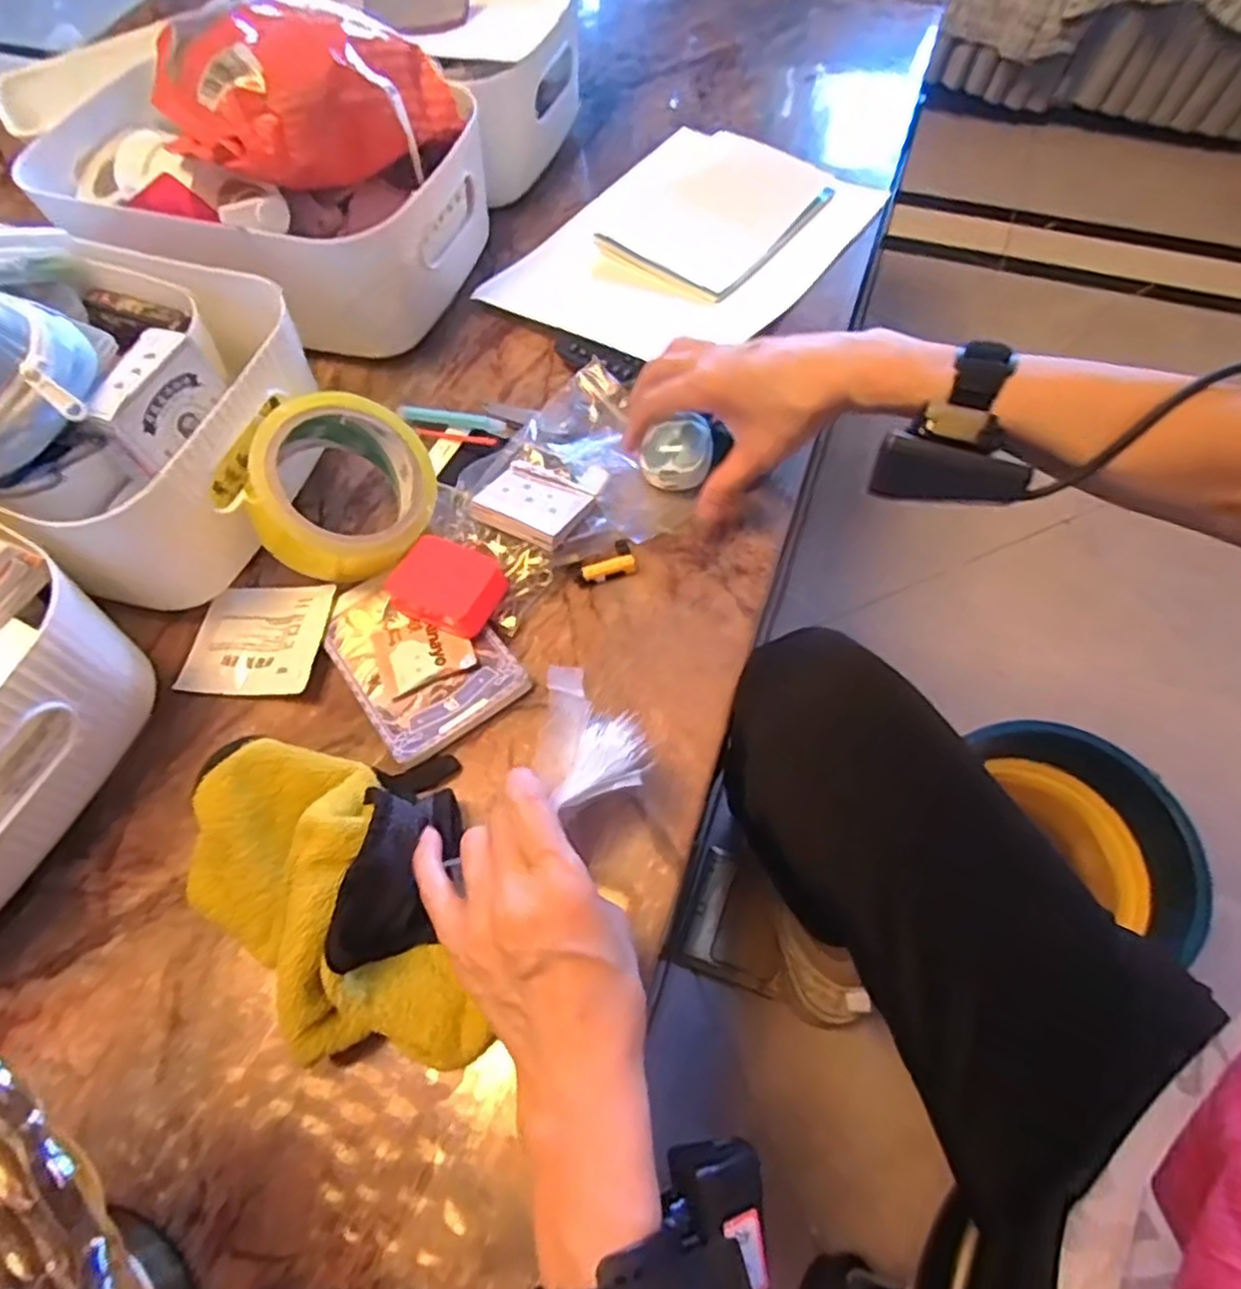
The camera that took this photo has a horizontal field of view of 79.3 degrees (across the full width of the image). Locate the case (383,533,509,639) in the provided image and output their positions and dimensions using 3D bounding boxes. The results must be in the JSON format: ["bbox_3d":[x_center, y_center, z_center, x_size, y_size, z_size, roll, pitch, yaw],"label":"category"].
[{"bbox_3d":[-0.100,-0.034,0.435,0.060,0.019,0.046,22,65,14],"label":"case"}]

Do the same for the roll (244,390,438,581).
[{"bbox_3d":[-0.168,-0.092,0.444,0.098,0.063,0.101,1,73,-30],"label":"roll"}]

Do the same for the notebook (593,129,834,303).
[{"bbox_3d":[0.079,-0.356,0.614,0.126,0.014,0.175,33,68,12],"label":"notebook"}]

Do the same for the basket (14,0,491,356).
[{"bbox_3d":[-0.270,-0.336,0.543,0.307,0.172,0.202,18,64,12],"label":"basket"}]

